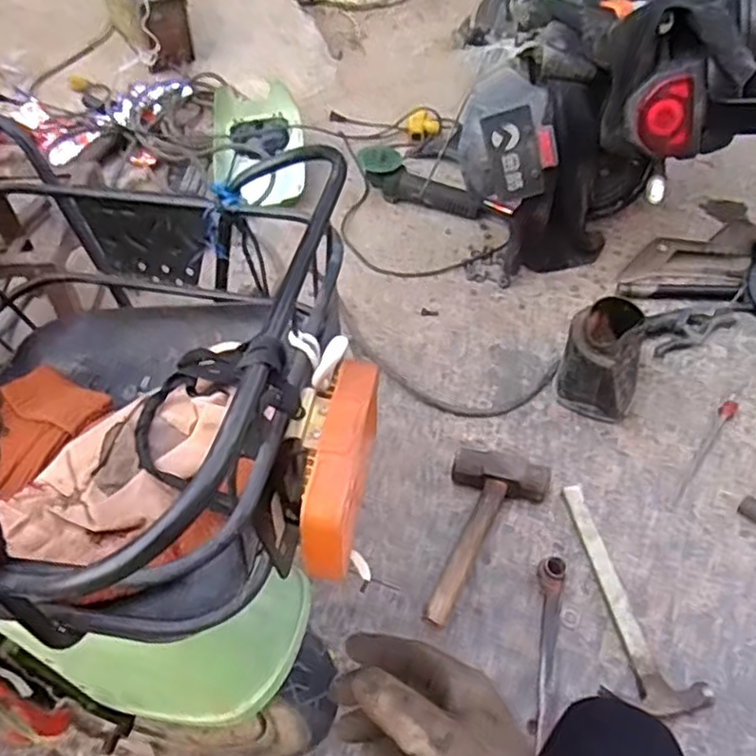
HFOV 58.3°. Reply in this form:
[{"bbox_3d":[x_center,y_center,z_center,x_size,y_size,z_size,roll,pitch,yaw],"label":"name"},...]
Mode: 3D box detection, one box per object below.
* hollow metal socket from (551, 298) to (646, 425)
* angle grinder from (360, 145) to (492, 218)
[{"bbox_3d":[0.358,-0.018,1.086,0.124,0.168,0.146,24,53,18],"label":"hollow metal socket"},{"bbox_3d":[0.086,-0.433,1.510,0.333,0.082,0.093,33,57,24],"label":"angle grinder"}]

